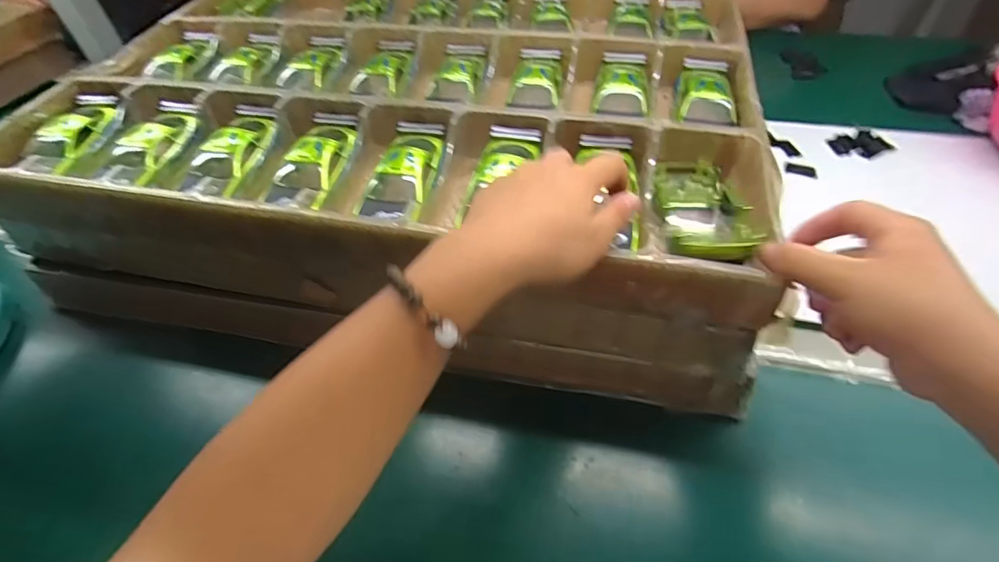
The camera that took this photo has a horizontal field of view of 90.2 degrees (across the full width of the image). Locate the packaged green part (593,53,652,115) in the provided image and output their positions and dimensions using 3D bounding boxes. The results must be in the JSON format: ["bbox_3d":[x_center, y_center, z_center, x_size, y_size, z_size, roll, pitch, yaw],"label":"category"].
[{"bbox_3d":[0.117,-0.188,0.479,0.050,0.025,0.090,4,49,9],"label":"packaged green part"}]

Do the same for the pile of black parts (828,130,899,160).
[{"bbox_3d":[0.430,-0.163,0.598,0.057,0.012,0.047,-16,49,-9],"label":"pile of black parts"}]

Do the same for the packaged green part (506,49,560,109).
[{"bbox_3d":[0.035,-0.197,0.487,0.048,0.017,0.102,2,48,7],"label":"packaged green part"}]

